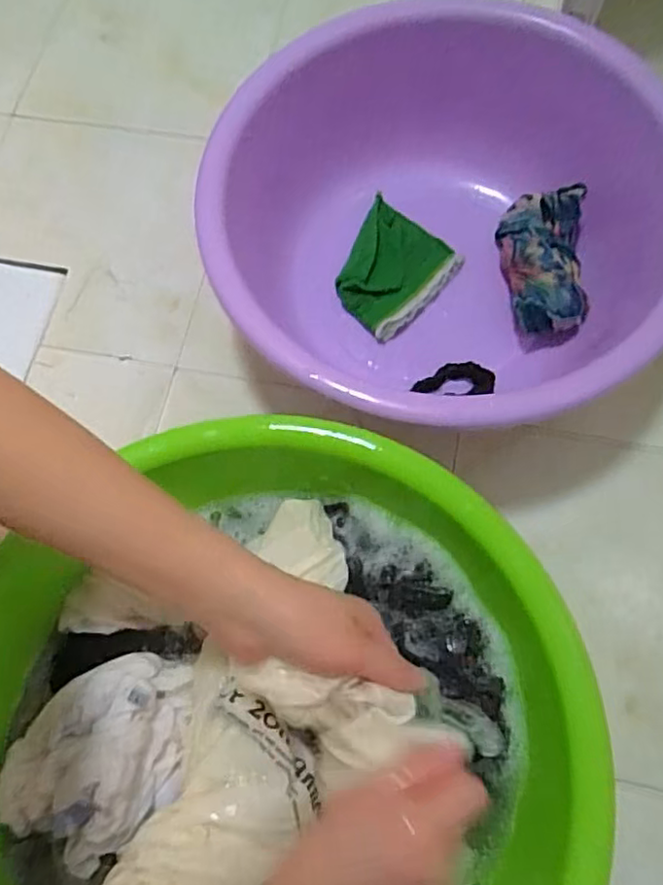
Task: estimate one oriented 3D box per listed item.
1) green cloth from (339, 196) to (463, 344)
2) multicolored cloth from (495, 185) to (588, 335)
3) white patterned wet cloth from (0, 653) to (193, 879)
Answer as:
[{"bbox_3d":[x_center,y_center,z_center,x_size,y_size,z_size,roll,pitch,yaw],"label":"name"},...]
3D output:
[{"bbox_3d":[0.058,-0.185,0.693,0.119,0.017,0.132,38,76,15],"label":"green cloth"},{"bbox_3d":[0.212,-0.185,0.653,0.080,0.050,0.154,-5,70,1],"label":"multicolored cloth"},{"bbox_3d":[-0.159,0.222,0.461,0.150,0.062,0.120,-38,72,-11],"label":"white patterned wet cloth"}]

